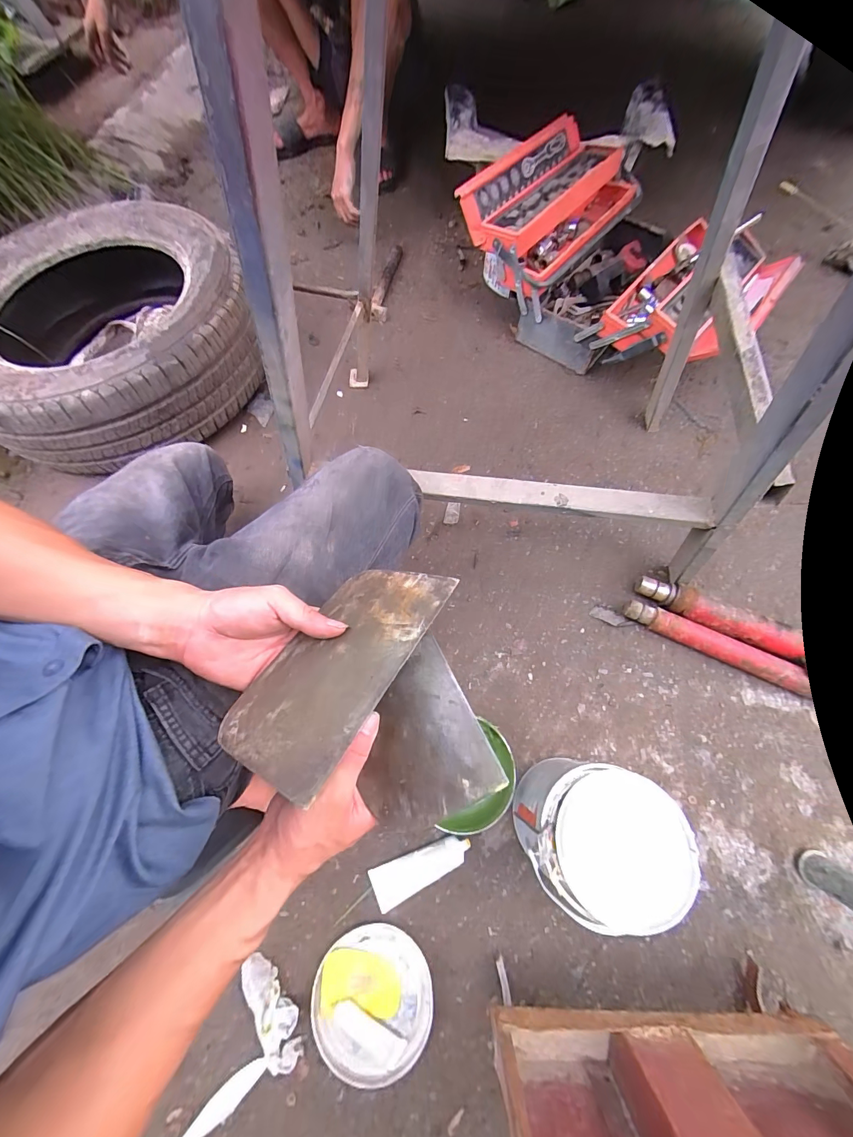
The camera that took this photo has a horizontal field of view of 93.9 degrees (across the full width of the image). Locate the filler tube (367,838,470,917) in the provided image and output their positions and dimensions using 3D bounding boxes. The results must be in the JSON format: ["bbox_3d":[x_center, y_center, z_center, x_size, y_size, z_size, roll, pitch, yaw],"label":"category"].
[{"bbox_3d":[-0.007,0.435,0.574,0.146,0.019,0.050,-20,68,-9],"label":"filler tube"}]

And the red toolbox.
[{"bbox_3d":[0.463,-0.726,0.961,0.666,0.258,0.508,39,72,15],"label":"red toolbox"}]

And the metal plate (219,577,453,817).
[{"bbox_3d":[-0.066,0.066,0.306,0.112,0.004,0.183,7,46,35],"label":"metal plate"}]

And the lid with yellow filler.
[{"bbox_3d":[-0.072,0.566,0.520,0.152,0.012,0.147,0,67,0],"label":"lid with yellow filler"}]

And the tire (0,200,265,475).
[{"bbox_3d":[-0.675,-0.505,0.856,0.590,0.195,0.573,-18,68,-8],"label":"tire"}]

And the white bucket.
[{"bbox_3d":[0.209,0.345,0.521,0.156,0.183,0.166,0,67,0],"label":"white bucket"}]

